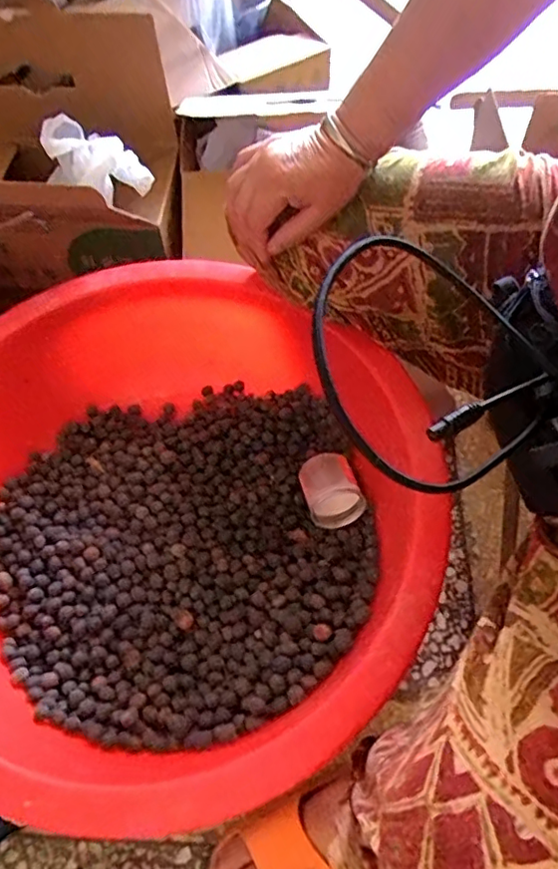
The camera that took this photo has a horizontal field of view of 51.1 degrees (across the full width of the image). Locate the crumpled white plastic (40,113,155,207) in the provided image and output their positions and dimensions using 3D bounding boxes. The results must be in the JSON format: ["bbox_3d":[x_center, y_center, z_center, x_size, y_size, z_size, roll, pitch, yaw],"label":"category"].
[{"bbox_3d":[-0.242,-0.359,0.766,0.116,0.083,0.089,34,66,18],"label":"crumpled white plastic"}]

